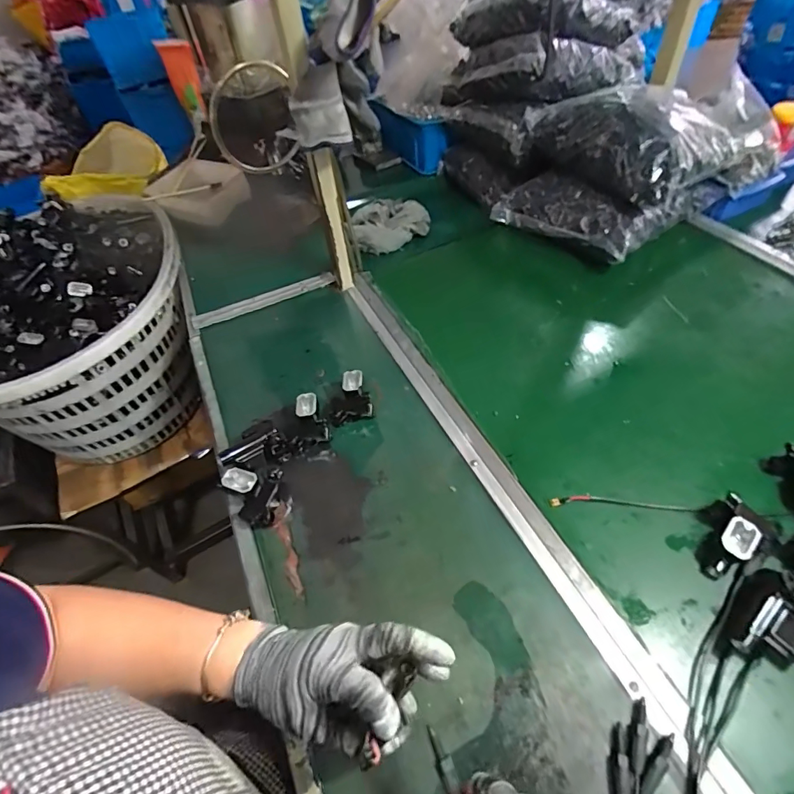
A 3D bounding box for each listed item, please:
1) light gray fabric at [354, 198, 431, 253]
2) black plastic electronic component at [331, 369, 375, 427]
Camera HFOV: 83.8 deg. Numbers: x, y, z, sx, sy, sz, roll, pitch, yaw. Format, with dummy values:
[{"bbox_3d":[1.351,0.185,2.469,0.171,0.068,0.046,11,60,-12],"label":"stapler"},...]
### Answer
[{"bbox_3d":[-0.026,-0.363,0.913,0.167,0.051,0.137,-26,52,-18],"label":"light gray fabric"},{"bbox_3d":[-0.067,0.000,0.610,0.059,0.036,0.063,-13,49,-7],"label":"black plastic electronic component"}]

